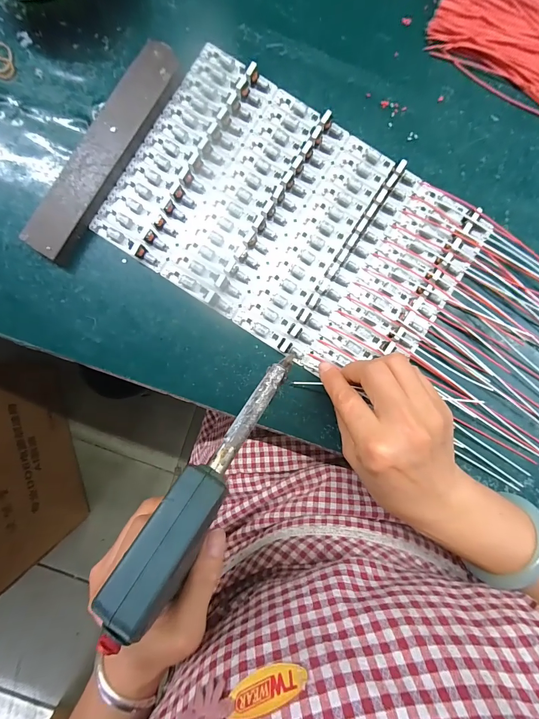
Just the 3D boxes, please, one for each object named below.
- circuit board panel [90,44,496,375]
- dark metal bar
[{"bbox_3d":[0.019,-0.115,0.286,0.292,0.012,0.187,33,90,0],"label":"circuit board panel"},{"bbox_3d":[-0.138,-0.174,0.280,0.031,0.018,0.196,33,90,0],"label":"dark metal bar"}]

